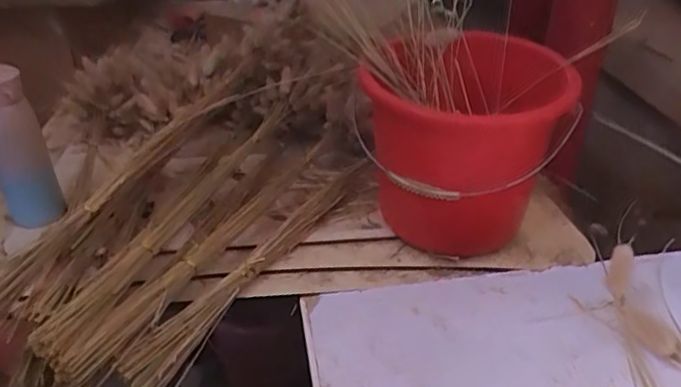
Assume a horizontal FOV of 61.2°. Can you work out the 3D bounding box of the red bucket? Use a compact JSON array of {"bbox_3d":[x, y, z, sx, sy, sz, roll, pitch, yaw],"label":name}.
[{"bbox_3d":[0.139,-0.051,0.652,0.207,0.212,0.210,6,31,15],"label":"red bucket"}]

